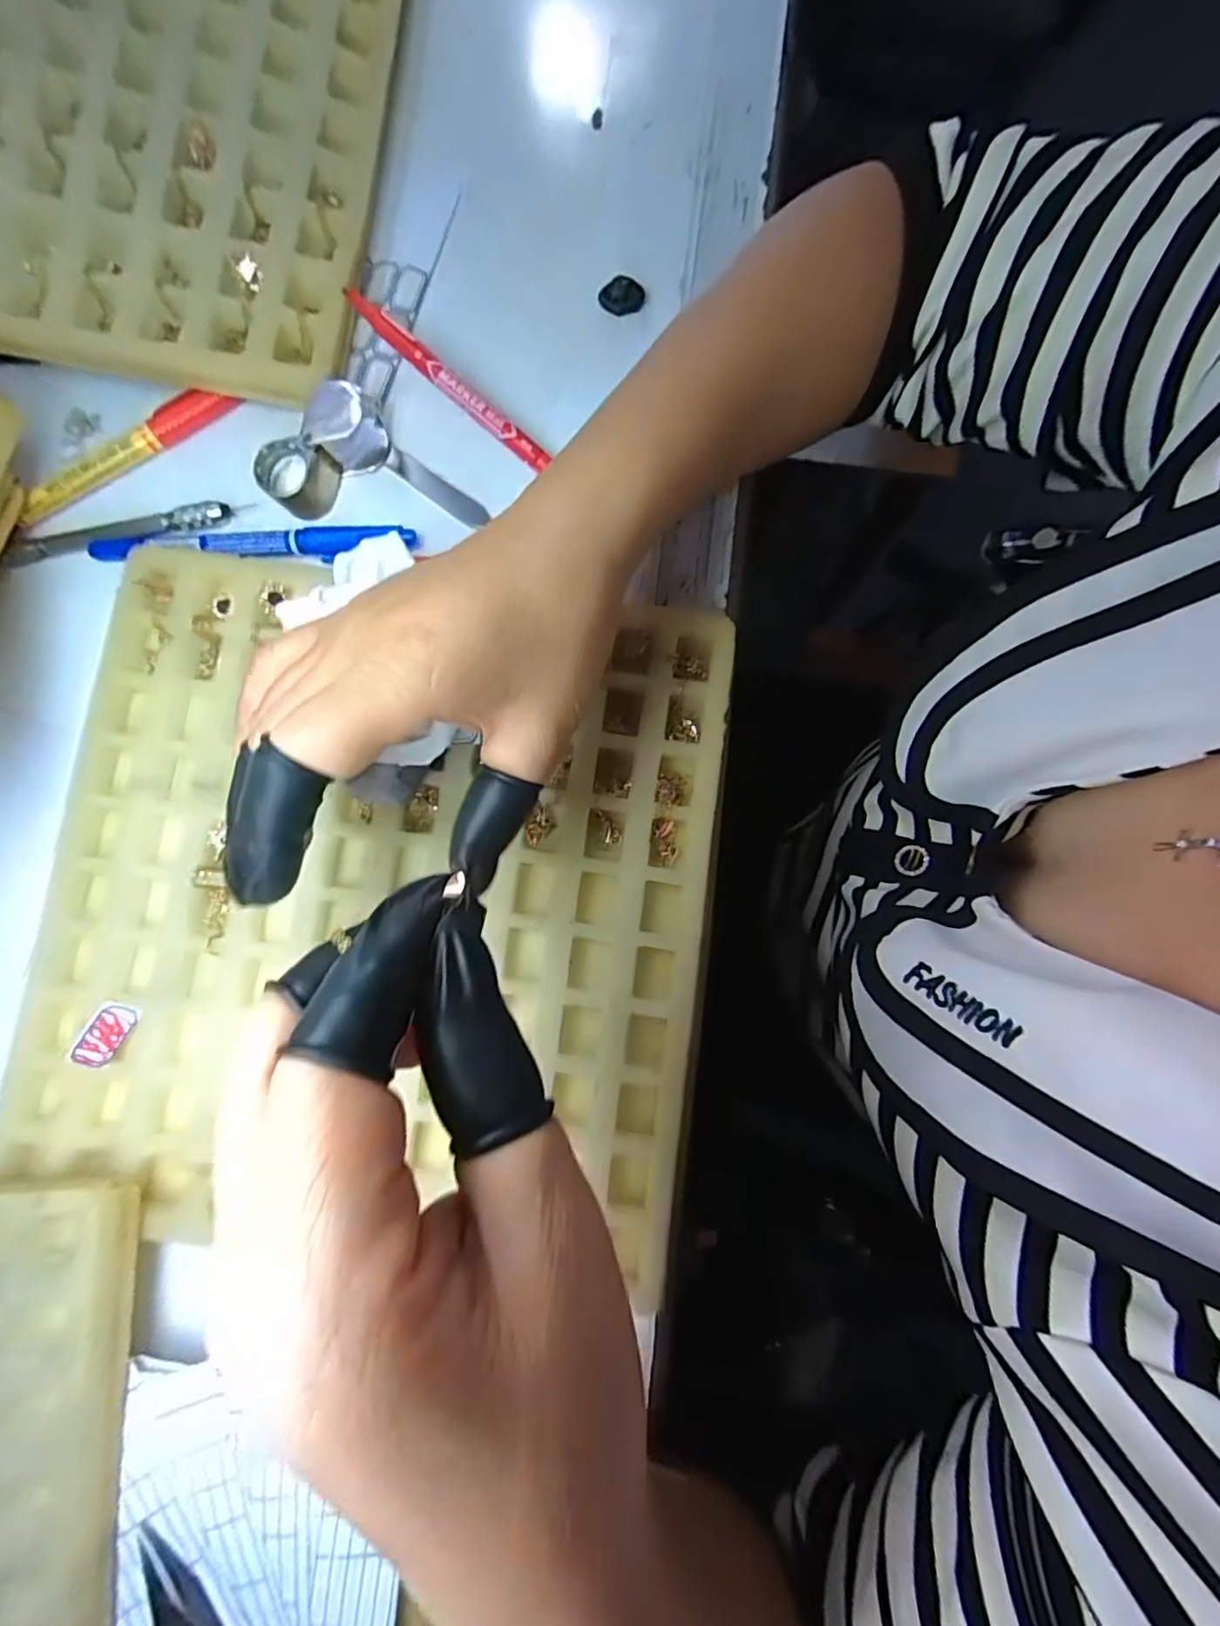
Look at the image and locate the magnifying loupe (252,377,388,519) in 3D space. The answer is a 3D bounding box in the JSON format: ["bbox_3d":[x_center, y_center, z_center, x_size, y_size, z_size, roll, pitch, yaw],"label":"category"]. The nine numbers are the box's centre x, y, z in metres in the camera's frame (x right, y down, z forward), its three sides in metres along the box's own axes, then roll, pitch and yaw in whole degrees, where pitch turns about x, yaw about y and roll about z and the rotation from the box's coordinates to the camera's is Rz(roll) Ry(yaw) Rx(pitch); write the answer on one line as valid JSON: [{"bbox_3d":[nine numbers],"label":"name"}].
[{"bbox_3d":[-0.119,-0.154,0.253,0.024,0.026,0.060,39,85,5],"label":"magnifying loupe"}]

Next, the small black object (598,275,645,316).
[{"bbox_3d":[0.006,-0.232,0.270,0.020,0.009,0.012,-11,83,0],"label":"small black object"}]

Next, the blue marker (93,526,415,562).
[{"bbox_3d":[-0.155,-0.116,0.261,0.140,0.007,0.013,-2,78,0],"label":"blue marker"}]

